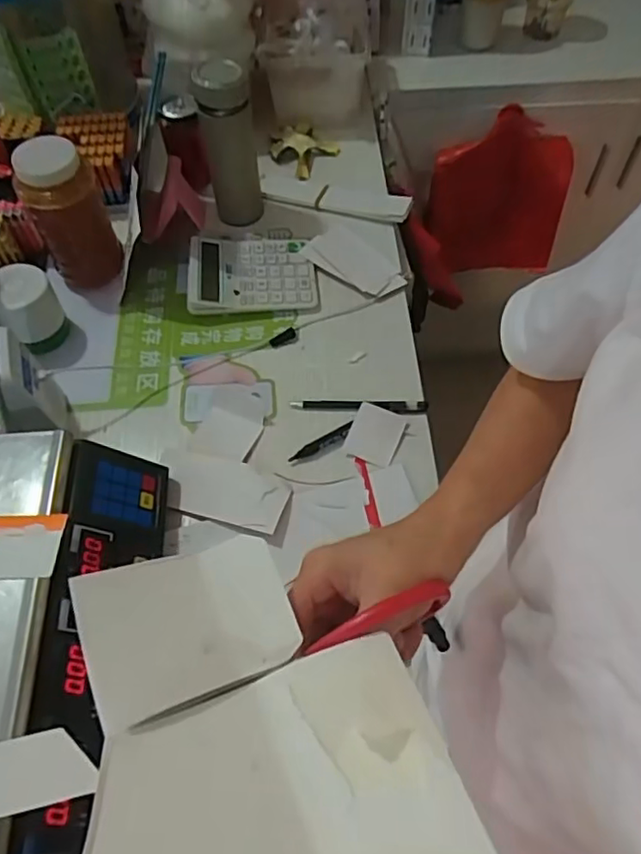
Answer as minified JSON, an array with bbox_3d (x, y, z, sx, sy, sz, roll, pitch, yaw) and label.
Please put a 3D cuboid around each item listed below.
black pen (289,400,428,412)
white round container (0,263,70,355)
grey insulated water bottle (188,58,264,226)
[{"bbox_3d":[0.043,-0.026,0.699,0.153,0.007,0.012,2,59,2],"label":"black pen"},{"bbox_3d":[-0.349,-0.139,0.735,0.072,0.092,0.062,-36,65,-19],"label":"white round container"},{"bbox_3d":[-0.117,-0.372,0.795,0.066,0.200,0.076,-10,60,-5],"label":"grey insulated water bottle"}]

